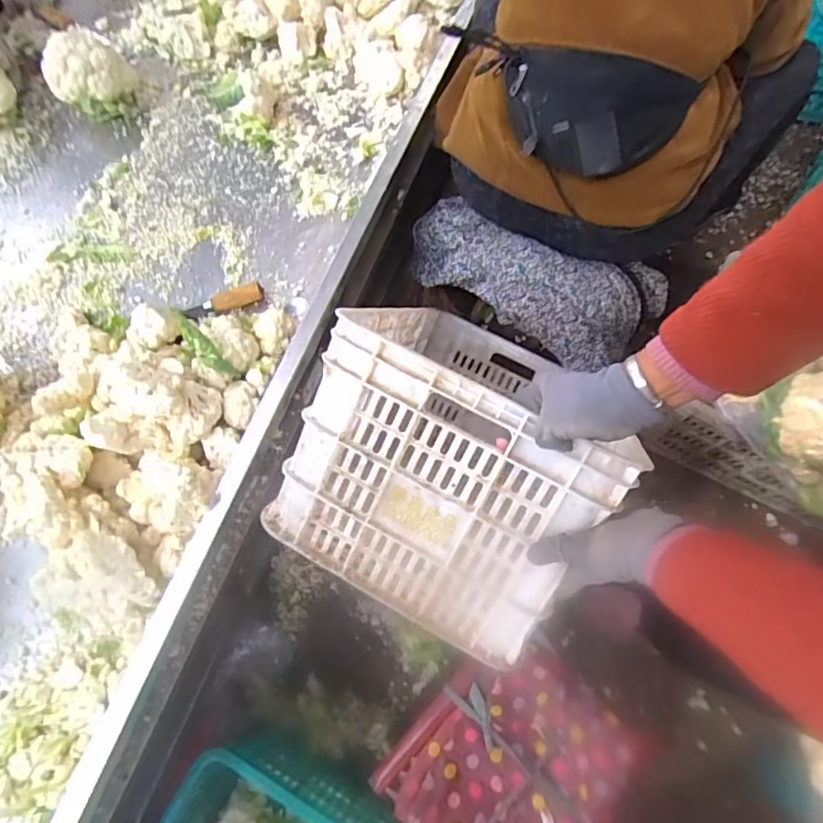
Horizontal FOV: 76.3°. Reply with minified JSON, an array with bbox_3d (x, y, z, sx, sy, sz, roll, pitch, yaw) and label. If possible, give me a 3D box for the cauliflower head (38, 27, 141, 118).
[{"bbox_3d":[-0.627,-0.653,1.033,0.150,0.127,0.120,-34,70,-10],"label":"cauliflower head"}]

